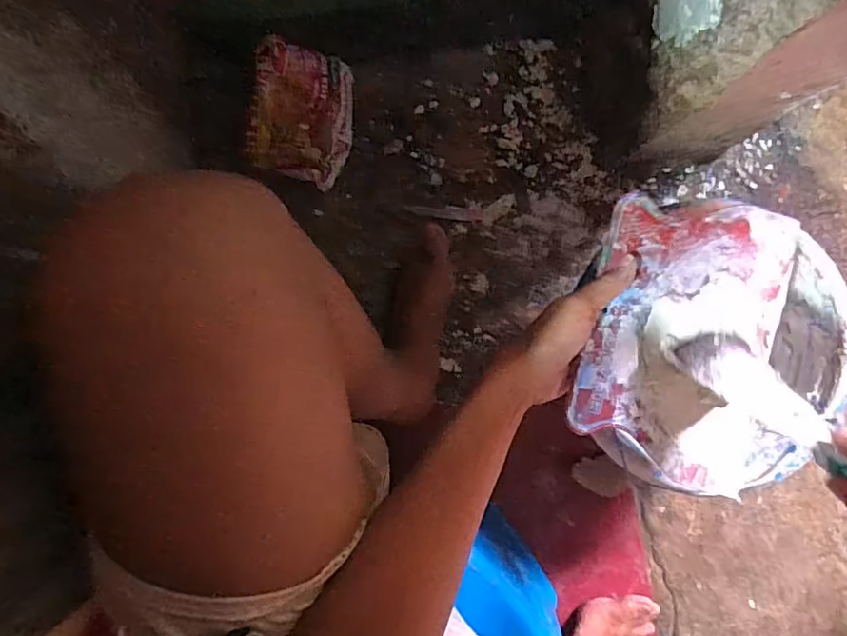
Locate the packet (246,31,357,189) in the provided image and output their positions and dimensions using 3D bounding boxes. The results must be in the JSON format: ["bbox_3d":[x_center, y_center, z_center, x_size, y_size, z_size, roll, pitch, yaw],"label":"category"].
[{"bbox_3d":[-0.126,-0.215,0.575,0.110,0.030,0.130,6,100,-27],"label":"packet"}]

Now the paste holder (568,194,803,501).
[{"bbox_3d":[0.199,0.022,0.386,0.166,0.035,0.213,8,88,-3],"label":"paste holder"}]

